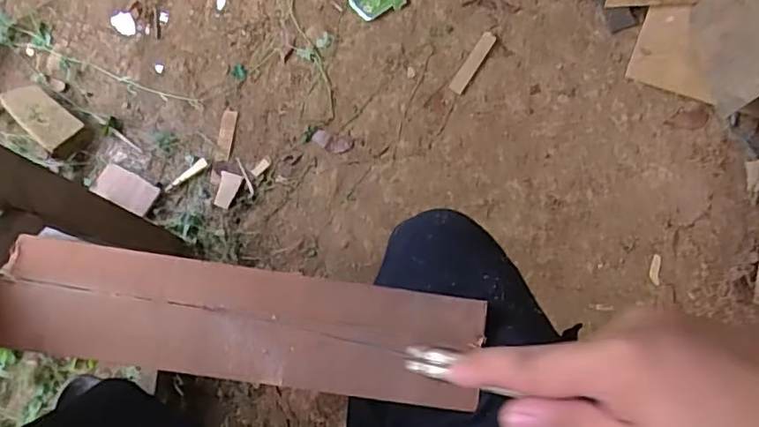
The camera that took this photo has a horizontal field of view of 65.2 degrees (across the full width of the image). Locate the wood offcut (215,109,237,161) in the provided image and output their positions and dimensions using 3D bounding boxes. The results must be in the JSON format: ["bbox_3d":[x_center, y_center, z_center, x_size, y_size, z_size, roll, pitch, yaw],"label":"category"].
[{"bbox_3d":[-0.292,-0.148,1.128,0.029,0.008,0.101,8,73,1],"label":"wood offcut"}]

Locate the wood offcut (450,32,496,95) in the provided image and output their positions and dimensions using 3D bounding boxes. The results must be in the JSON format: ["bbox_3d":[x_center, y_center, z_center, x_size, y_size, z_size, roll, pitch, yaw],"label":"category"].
[{"bbox_3d":[0.177,-0.284,1.115,0.027,0.010,0.131,32,88,9],"label":"wood offcut"}]

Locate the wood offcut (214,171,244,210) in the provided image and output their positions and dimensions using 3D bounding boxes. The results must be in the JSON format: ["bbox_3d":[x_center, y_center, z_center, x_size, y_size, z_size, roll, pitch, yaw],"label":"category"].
[{"bbox_3d":[-0.283,-0.043,1.108,0.040,0.009,0.066,15,74,4],"label":"wood offcut"}]

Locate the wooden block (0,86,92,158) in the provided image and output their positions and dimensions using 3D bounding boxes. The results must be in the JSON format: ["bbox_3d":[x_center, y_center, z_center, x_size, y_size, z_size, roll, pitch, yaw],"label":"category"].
[{"bbox_3d":[-0.643,-0.185,1.139,0.189,0.038,0.083,42,77,11],"label":"wooden block"}]

